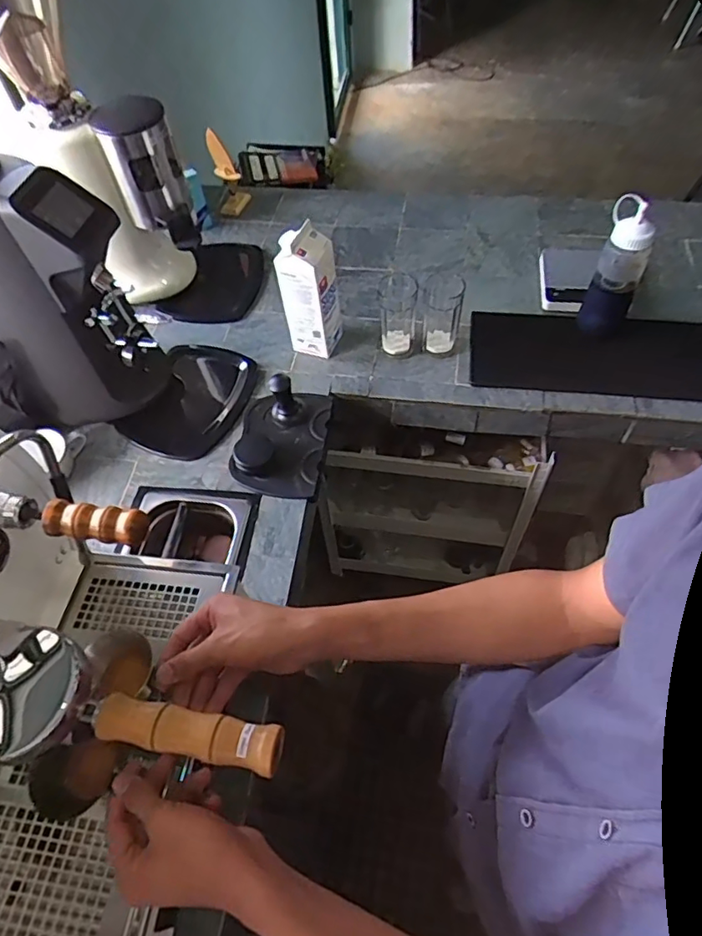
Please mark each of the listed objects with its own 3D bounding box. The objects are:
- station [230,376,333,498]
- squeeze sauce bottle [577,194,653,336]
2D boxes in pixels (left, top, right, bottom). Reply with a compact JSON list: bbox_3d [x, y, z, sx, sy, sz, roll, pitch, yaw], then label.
[{"bbox_3d":[-0.116,-0.069,0.881,0.141,0.087,0.200,5,56,7],"label":"station"},{"bbox_3d":[0.440,-0.321,0.905,0.077,0.217,0.068,19,59,16],"label":"squeeze sauce bottle"}]

